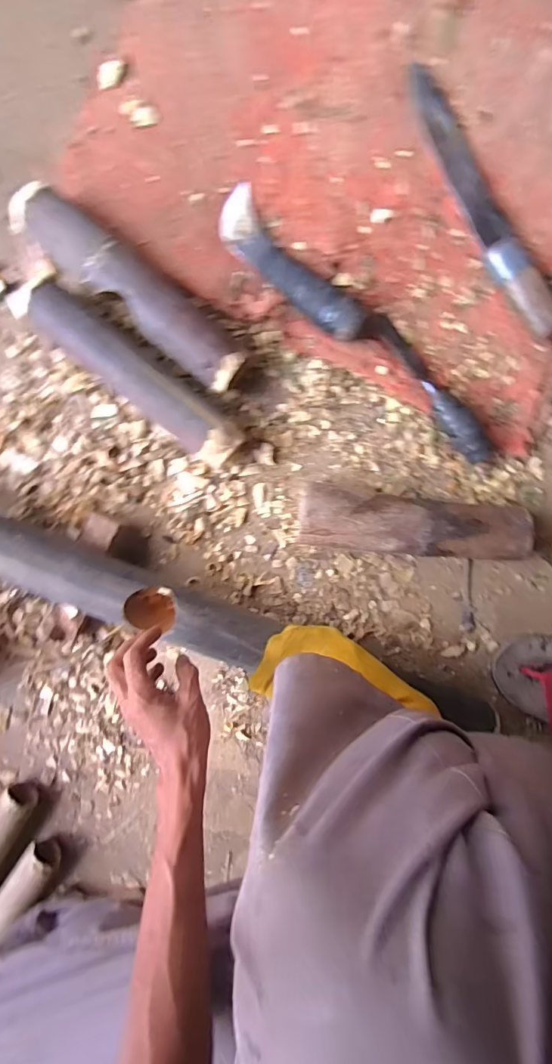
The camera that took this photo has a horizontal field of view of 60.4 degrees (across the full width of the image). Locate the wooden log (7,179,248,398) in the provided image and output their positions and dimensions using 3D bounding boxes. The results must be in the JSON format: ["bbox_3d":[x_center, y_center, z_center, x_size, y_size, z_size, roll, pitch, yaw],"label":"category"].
[{"bbox_3d":[-0.151,-0.258,0.515,0.271,0.056,0.058,37,97,-5],"label":"wooden log"}]

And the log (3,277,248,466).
[{"bbox_3d":[-0.164,-0.177,0.525,0.288,0.066,0.053,38,97,-5],"label":"log"}]

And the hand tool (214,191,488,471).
[{"bbox_3d":[0.099,-0.227,0.529,0.412,0.041,0.063,40,97,-6],"label":"hand tool"}]

